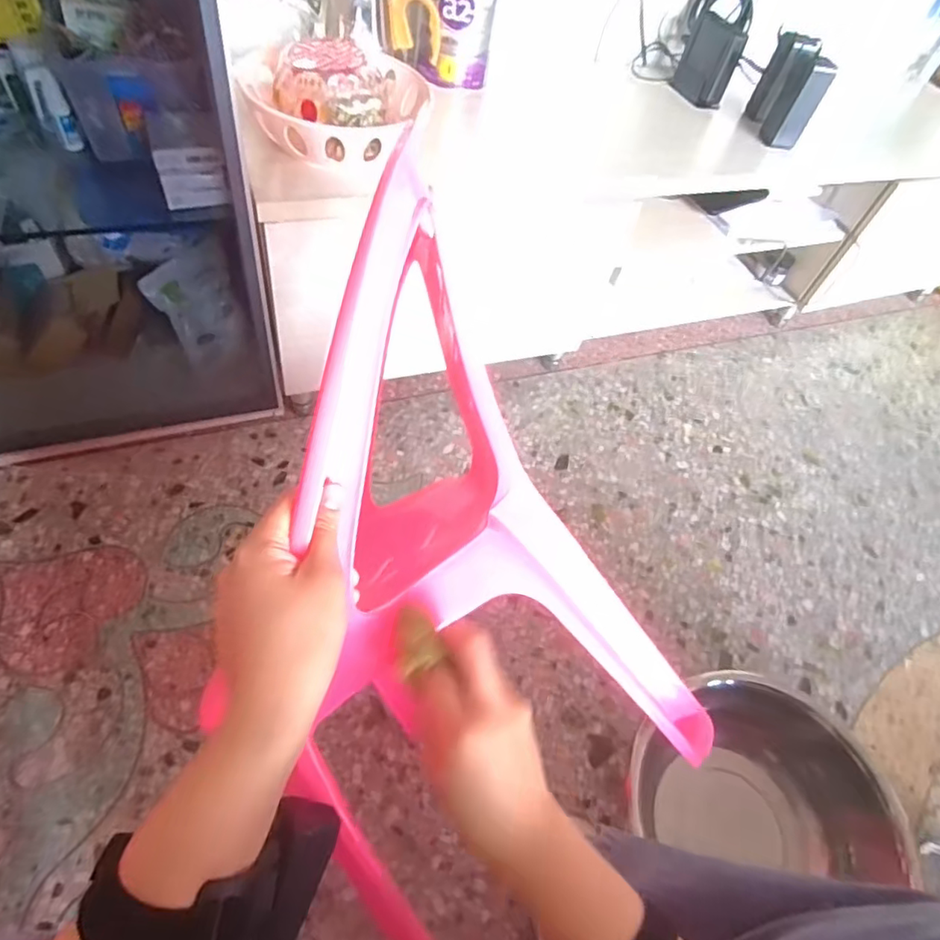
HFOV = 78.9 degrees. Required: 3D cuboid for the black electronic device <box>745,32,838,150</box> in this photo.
[{"bbox_3d":[0.530,-0.637,0.949,0.060,0.133,0.155,12,54,-3],"label":"black electronic device"}]

